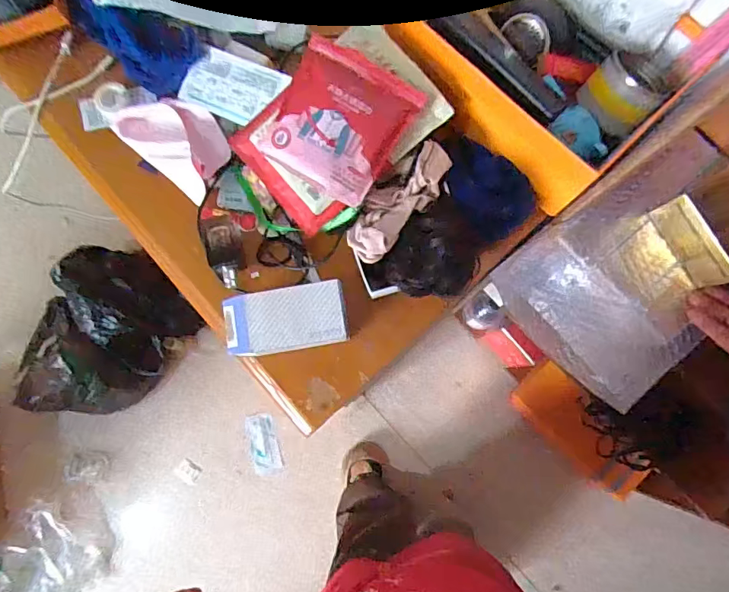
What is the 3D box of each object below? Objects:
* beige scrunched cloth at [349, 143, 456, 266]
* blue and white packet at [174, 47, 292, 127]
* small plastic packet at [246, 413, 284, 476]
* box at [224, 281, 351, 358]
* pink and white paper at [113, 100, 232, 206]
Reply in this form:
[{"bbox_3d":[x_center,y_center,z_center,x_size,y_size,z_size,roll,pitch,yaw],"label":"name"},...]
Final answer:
[{"bbox_3d":[0.034,-0.096,0.475,0.052,0.024,0.132,40,83,7],"label":"beige scrunched cloth"},{"bbox_3d":[-0.145,-0.228,0.523,0.117,0.005,0.064,26,106,12],"label":"blue and white packet"},{"bbox_3d":[-0.234,0.347,1.116,0.066,0.006,0.143,-13,90,-6],"label":"small plastic packet"},{"bbox_3d":[-0.080,0.025,0.494,0.121,0.033,0.063,-9,80,-1],"label":"box"},{"bbox_3d":[-0.211,-0.179,0.529,0.141,0.032,0.081,41,83,7],"label":"pink and white paper"}]

